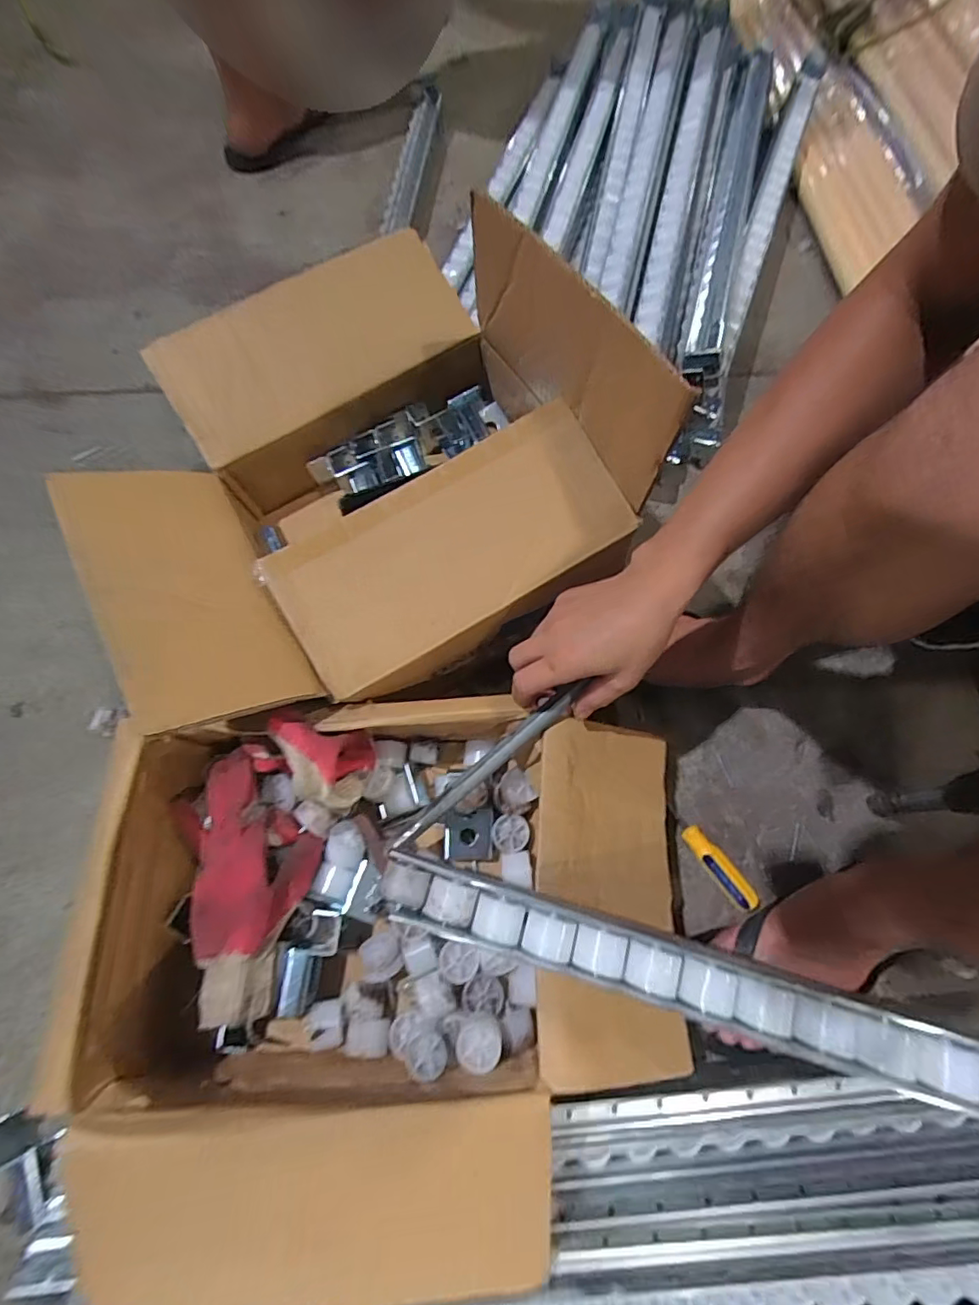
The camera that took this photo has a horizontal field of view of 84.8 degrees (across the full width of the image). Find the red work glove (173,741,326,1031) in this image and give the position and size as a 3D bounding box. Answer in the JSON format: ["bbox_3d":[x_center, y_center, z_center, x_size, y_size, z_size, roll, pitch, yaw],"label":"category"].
[{"bbox_3d":[-0.201,0.187,0.455,0.110,0.044,0.207,-20,70,-8],"label":"red work glove"}]

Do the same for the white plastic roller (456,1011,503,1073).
[{"bbox_3d":[-0.008,0.304,0.420,0.035,0.031,0.031,-41,74,-15],"label":"white plastic roller"}]

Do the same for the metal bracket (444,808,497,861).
[{"bbox_3d":[-0.019,0.173,0.502,0.047,0.010,0.049,-7,92,-9],"label":"metal bracket"}]

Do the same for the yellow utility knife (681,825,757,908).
[{"bbox_3d":[0.217,0.202,0.509,0.020,0.022,0.082,-35,73,-13],"label":"yellow utility knife"}]

